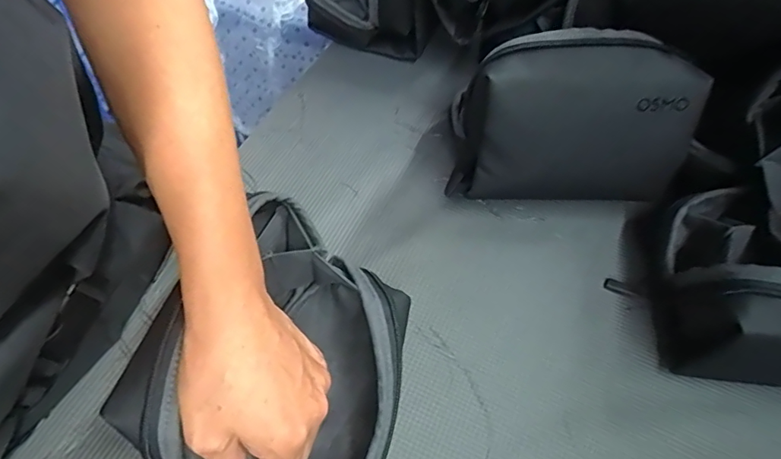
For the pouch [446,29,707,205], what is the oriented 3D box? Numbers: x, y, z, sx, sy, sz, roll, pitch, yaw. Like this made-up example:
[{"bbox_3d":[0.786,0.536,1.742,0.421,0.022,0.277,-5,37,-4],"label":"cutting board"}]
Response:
[{"bbox_3d":[0.132,-0.066,0.367,0.160,0.142,0.067,6,58,0],"label":"pouch"}]

